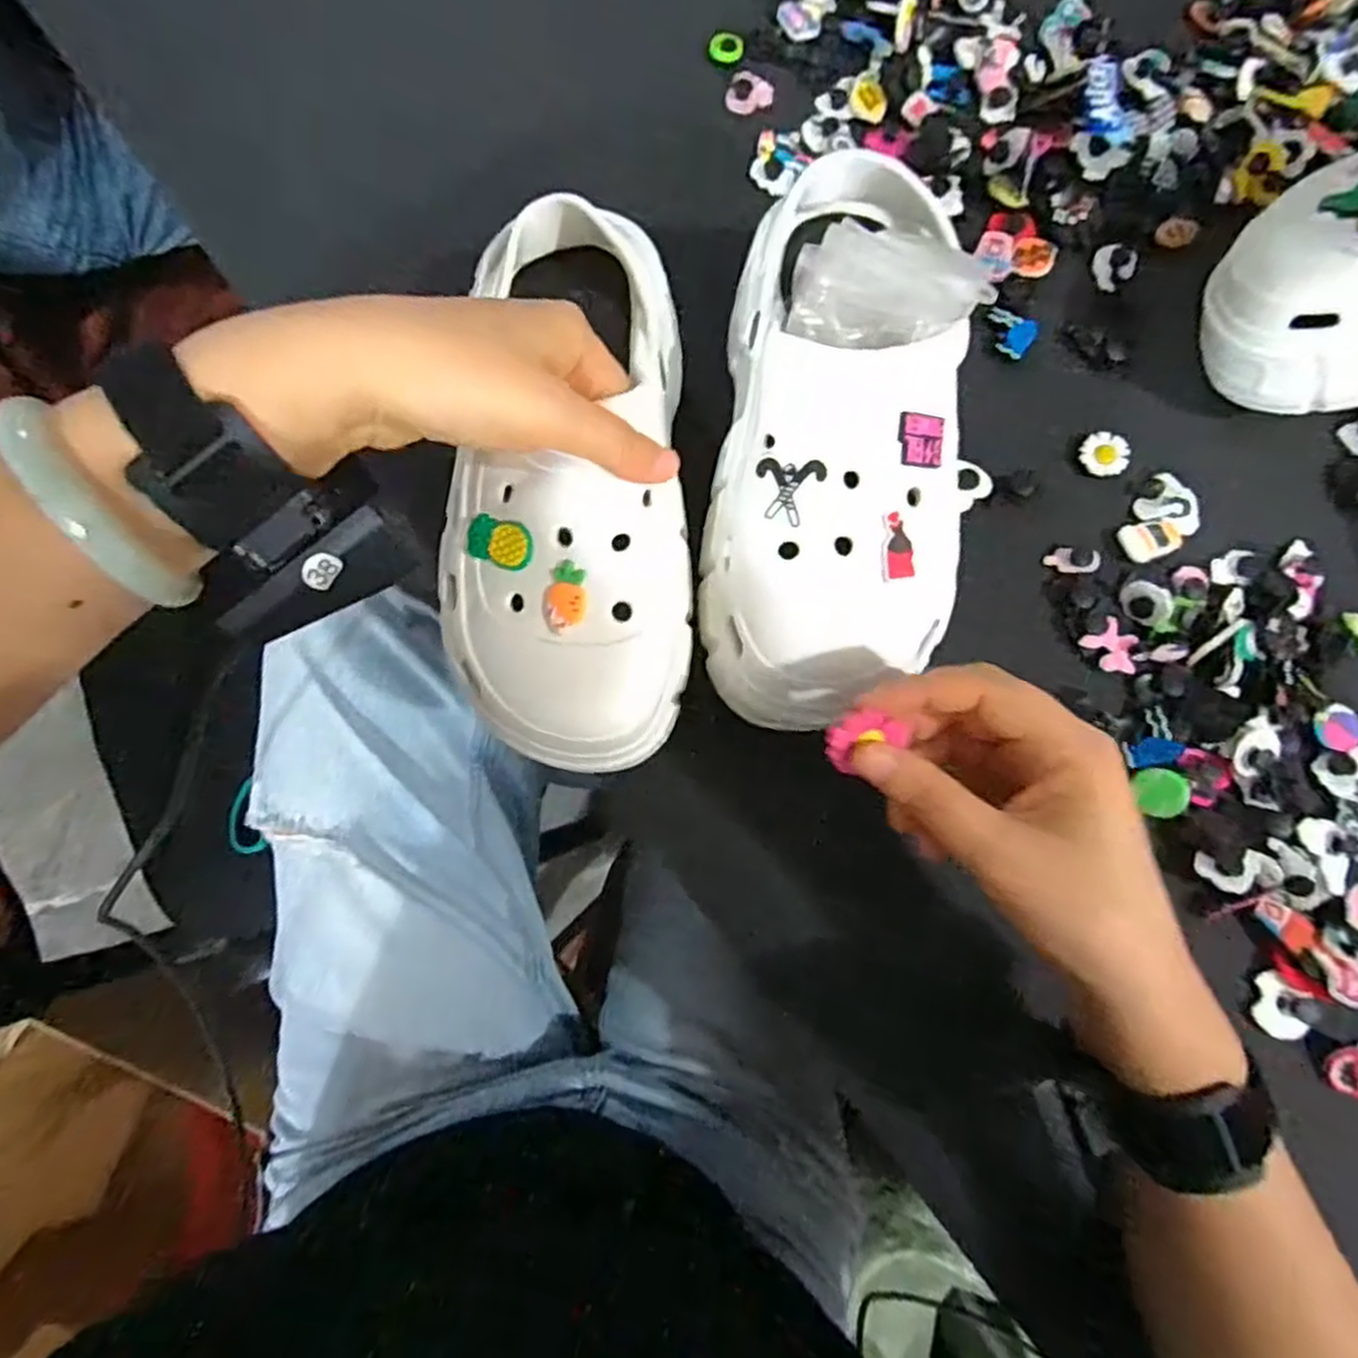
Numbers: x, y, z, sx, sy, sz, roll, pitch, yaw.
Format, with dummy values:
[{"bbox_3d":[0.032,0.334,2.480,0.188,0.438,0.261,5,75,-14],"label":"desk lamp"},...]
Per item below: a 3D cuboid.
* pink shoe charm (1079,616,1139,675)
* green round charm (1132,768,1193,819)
[{"bbox_3d":[0.216,-0.015,0.374,0.021,0.006,0.028,-40,82,-7],"label":"pink shoe charm"},{"bbox_3d":[0.229,0.055,0.361,0.024,0.005,0.024,4,99,28],"label":"green round charm"}]

